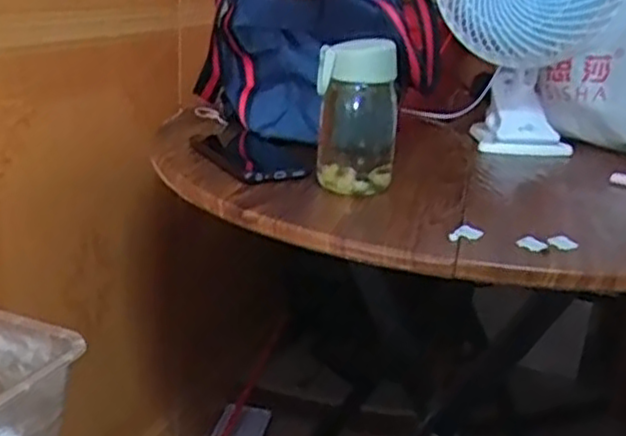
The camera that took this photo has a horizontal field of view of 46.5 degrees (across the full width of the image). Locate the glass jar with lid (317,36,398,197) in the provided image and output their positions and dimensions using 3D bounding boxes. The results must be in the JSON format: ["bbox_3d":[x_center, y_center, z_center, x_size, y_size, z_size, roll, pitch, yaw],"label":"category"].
[{"bbox_3d":[0.042,-0.099,0.687,0.075,0.140,0.069,5,21,-2],"label":"glass jar with lid"}]

